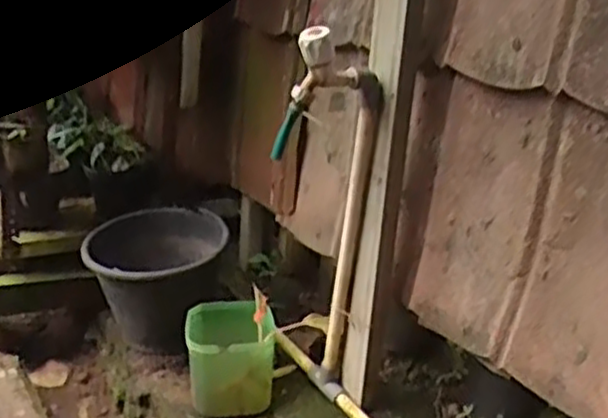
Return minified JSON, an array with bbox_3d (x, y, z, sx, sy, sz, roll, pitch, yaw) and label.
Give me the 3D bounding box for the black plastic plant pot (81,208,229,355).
[{"bbox_3d":[-0.302,0.152,1.555,0.269,0.233,0.298,3,21,-1],"label":"black plastic plant pot"}]

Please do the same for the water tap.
[{"bbox_3d":[0.034,-0.168,1.072,0.067,0.176,0.158,22,26,41],"label":"water tap"}]

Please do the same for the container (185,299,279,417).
[{"bbox_3d":[-0.134,0.266,1.372,0.158,0.156,0.133,-1,21,-10],"label":"container"}]

